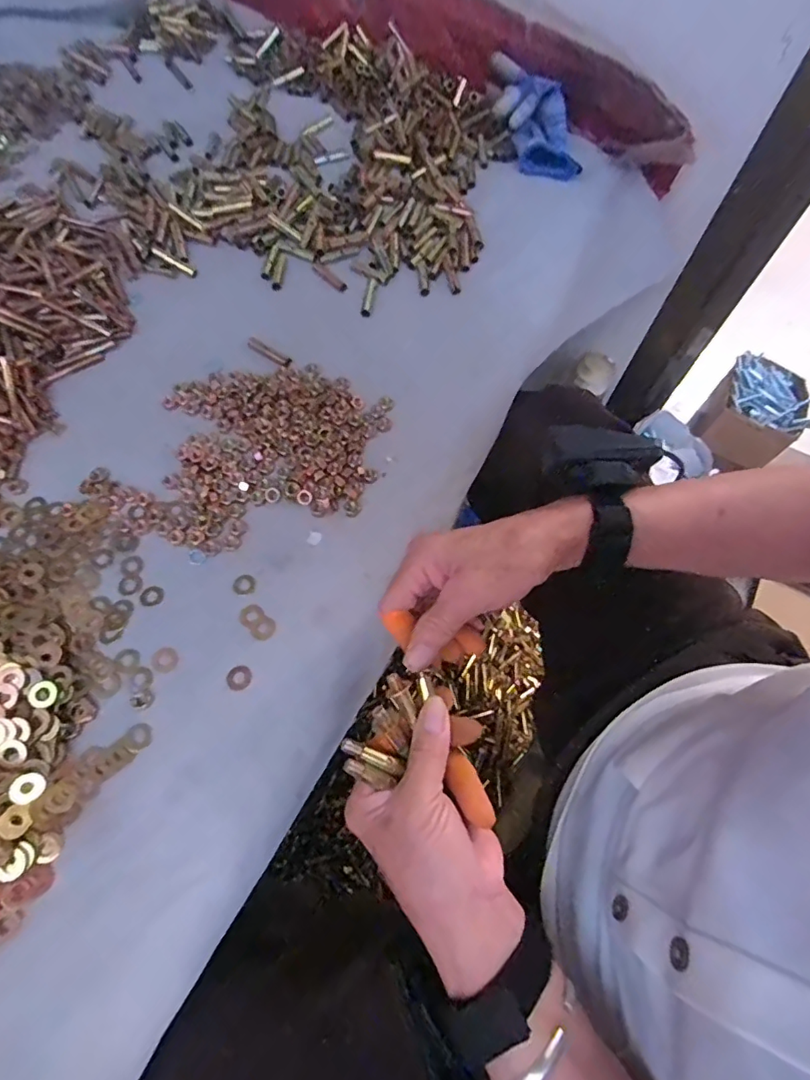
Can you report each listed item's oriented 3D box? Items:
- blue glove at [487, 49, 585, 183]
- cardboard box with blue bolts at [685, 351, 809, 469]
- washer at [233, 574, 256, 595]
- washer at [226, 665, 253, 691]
[{"bbox_3d":[0.155,-0.509,0.630,0.081,0.052,0.169,-8,64,-8],"label":"blue glove"},{"bbox_3d":[0.690,-0.253,1.046,0.171,0.141,0.153,42,68,16],"label":"cardboard box with blue bolts"},{"bbox_3d":[-0.122,0.033,0.399,0.017,0.004,0.016,0,64,-3],"label":"washer"},{"bbox_3d":[-0.116,0.096,0.369,0.017,0.004,0.017,2,63,-3],"label":"washer"}]

